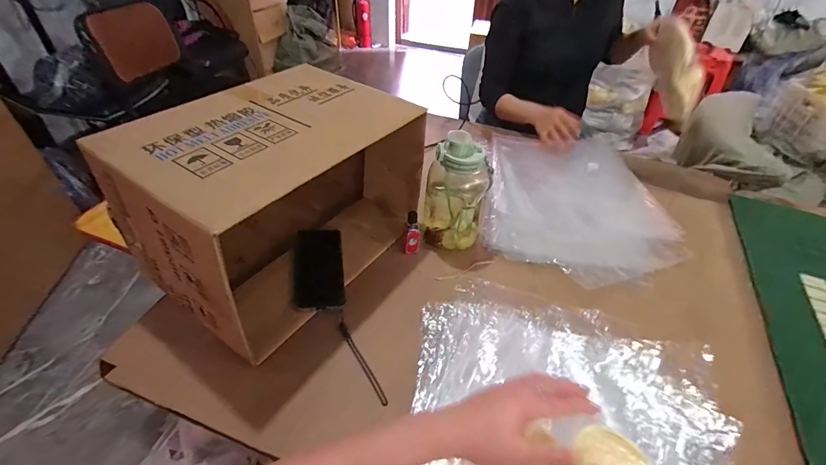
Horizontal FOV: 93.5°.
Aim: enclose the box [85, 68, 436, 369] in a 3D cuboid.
[{"bbox_3d":[-0.197,-0.057,0.641,0.260,0.286,0.426,27,48,26],"label":"box"}]

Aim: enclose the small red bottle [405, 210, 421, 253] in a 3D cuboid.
[{"bbox_3d":[0.001,-0.001,0.694,0.024,0.082,0.025,4,42,2],"label":"small red bottle"}]

